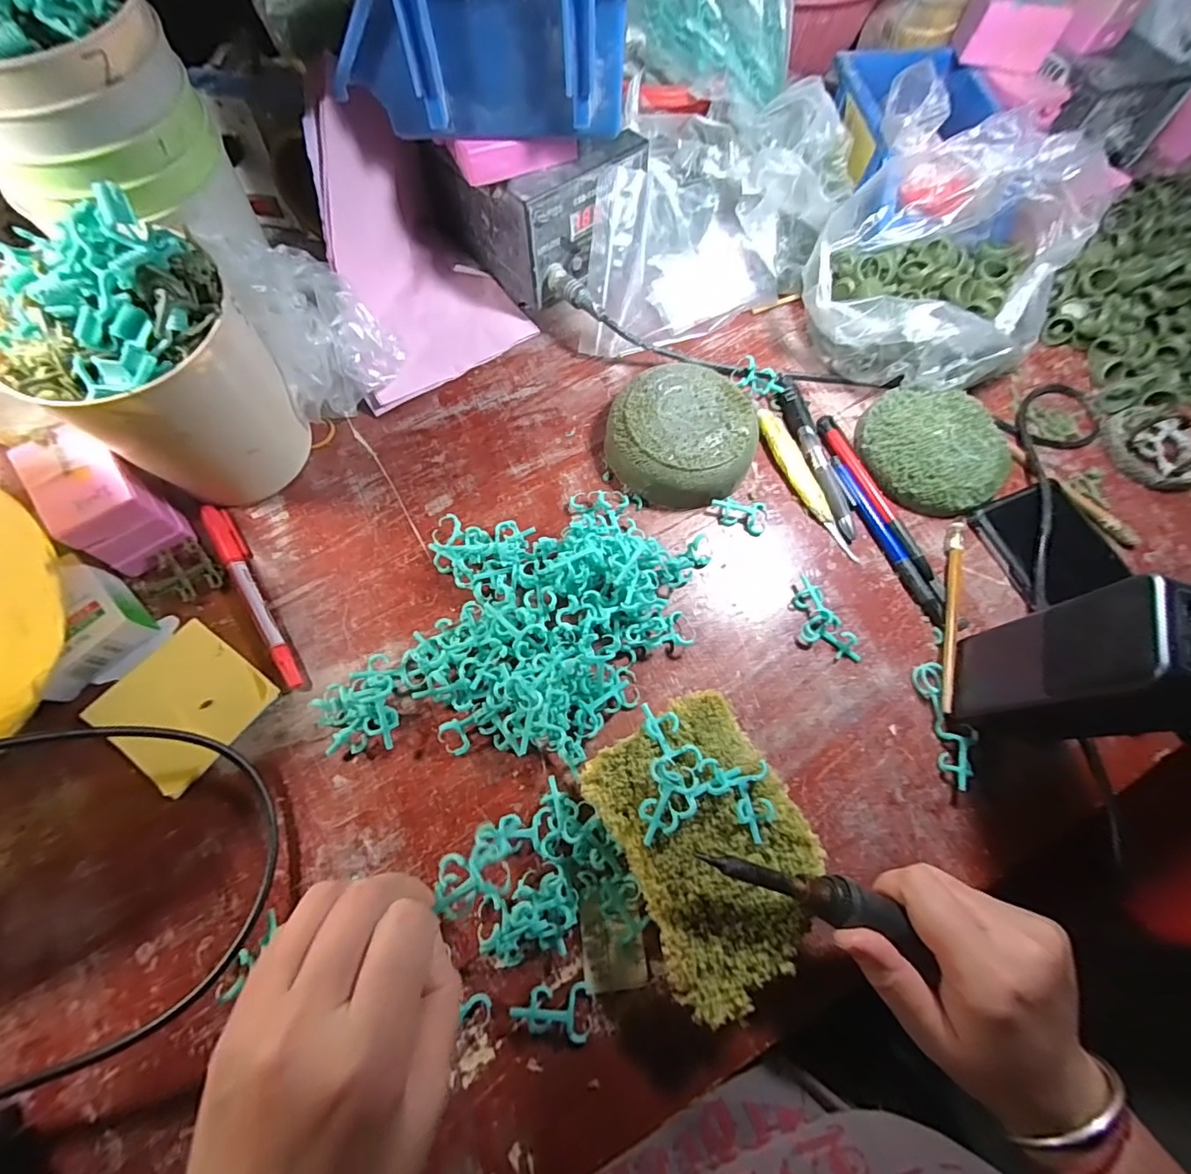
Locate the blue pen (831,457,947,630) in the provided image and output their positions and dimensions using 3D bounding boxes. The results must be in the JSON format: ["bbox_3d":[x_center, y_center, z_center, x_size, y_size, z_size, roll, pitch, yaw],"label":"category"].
[{"bbox_3d":[0.207,-0.035,0.370,0.015,0.008,0.137,-24,73,-11],"label":"blue pen"}]

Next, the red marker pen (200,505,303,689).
[{"bbox_3d":[-0.218,0.003,0.329,0.014,0.010,0.137,-32,75,-13],"label":"red marker pen"}]

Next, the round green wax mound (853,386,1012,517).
[{"bbox_3d":[0.253,-0.103,0.389,0.101,0.023,0.098,1,70,-2],"label":"round green wax mound"}]

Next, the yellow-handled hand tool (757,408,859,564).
[{"bbox_3d":[0.153,-0.076,0.383,0.018,0.008,0.130,-23,73,-10],"label":"yellow-handled hand tool"}]

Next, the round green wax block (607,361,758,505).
[{"bbox_3d":[0.060,-0.108,0.374,0.101,0.036,0.095,1,70,-2],"label":"round green wax block"}]

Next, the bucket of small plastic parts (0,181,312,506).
[{"bbox_3d":[-0.243,-0.114,0.301,0.110,0.146,0.090,-27,74,-11],"label":"bucket of small plastic parts"}]

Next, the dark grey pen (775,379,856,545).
[{"bbox_3d":[0.166,-0.100,0.390,0.016,0.010,0.135,-14,72,-7],"label":"dark grey pen"}]

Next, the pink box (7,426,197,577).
[{"bbox_3d":[-0.297,-0.052,0.318,0.046,0.058,0.069,-40,77,-15],"label":"pink box"}]

